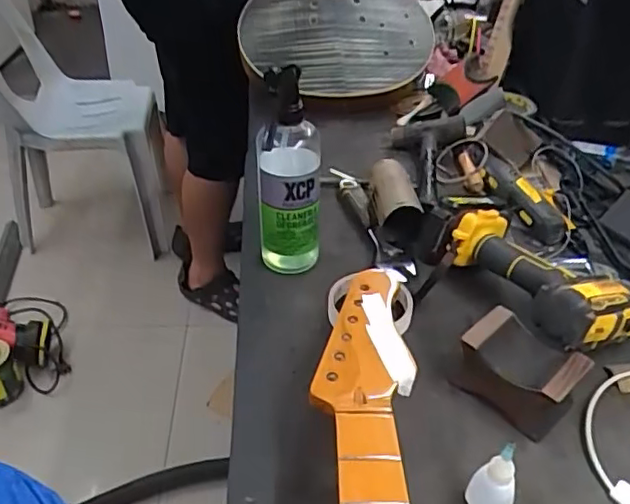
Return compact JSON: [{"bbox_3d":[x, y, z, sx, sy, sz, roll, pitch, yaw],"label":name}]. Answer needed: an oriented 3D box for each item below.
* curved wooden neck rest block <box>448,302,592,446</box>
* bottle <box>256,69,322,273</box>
[{"bbox_3d":[0.179,0.105,0.531,0.095,0.059,0.063,30,46,31],"label":"curved wooden neck rest block"},{"bbox_3d":[-0.027,-0.079,0.620,0.068,0.222,0.089,-1,38,-2],"label":"bottle"}]

